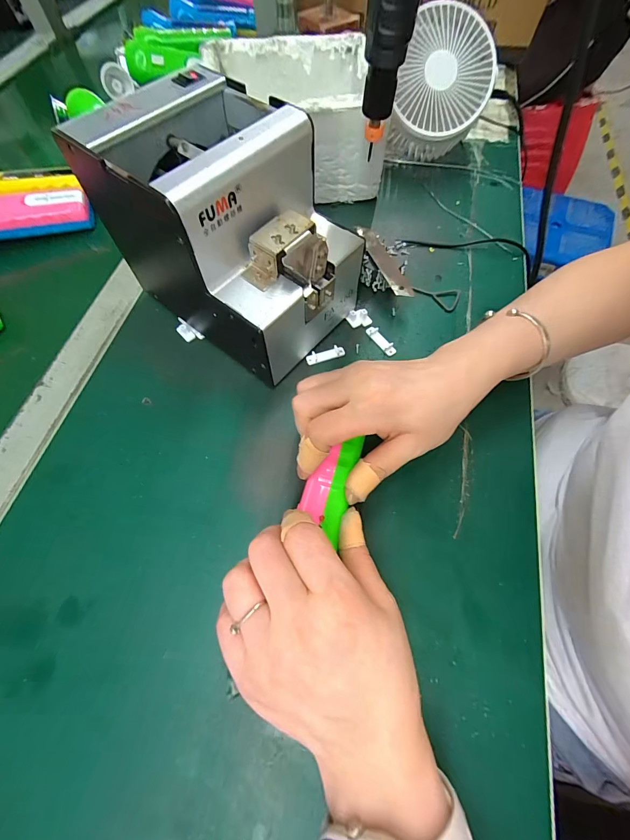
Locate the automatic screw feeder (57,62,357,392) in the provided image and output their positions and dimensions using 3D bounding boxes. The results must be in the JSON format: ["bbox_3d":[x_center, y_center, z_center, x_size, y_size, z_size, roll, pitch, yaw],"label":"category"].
[{"bbox_3d":[-0.066,-0.148,0.277,0.175,0.147,0.126,37,69,15],"label":"automatic screw feeder"}]

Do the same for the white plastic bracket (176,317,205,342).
[{"bbox_3d":[-0.124,-0.086,0.324,0.033,0.006,0.014,35,69,14],"label":"white plastic bracket"}]

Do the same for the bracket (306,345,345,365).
[{"bbox_3d":[0.010,-0.062,0.317,0.038,0.004,0.012,-17,66,-9],"label":"bracket"}]

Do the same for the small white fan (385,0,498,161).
[{"bbox_3d":[0.156,-0.395,0.413,0.103,0.130,0.124,11,65,7],"label":"small white fan"}]

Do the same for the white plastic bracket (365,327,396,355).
[{"bbox_3d":[0.065,-0.079,0.326,0.012,0.006,0.039,-31,69,-14],"label":"white plastic bracket"}]

